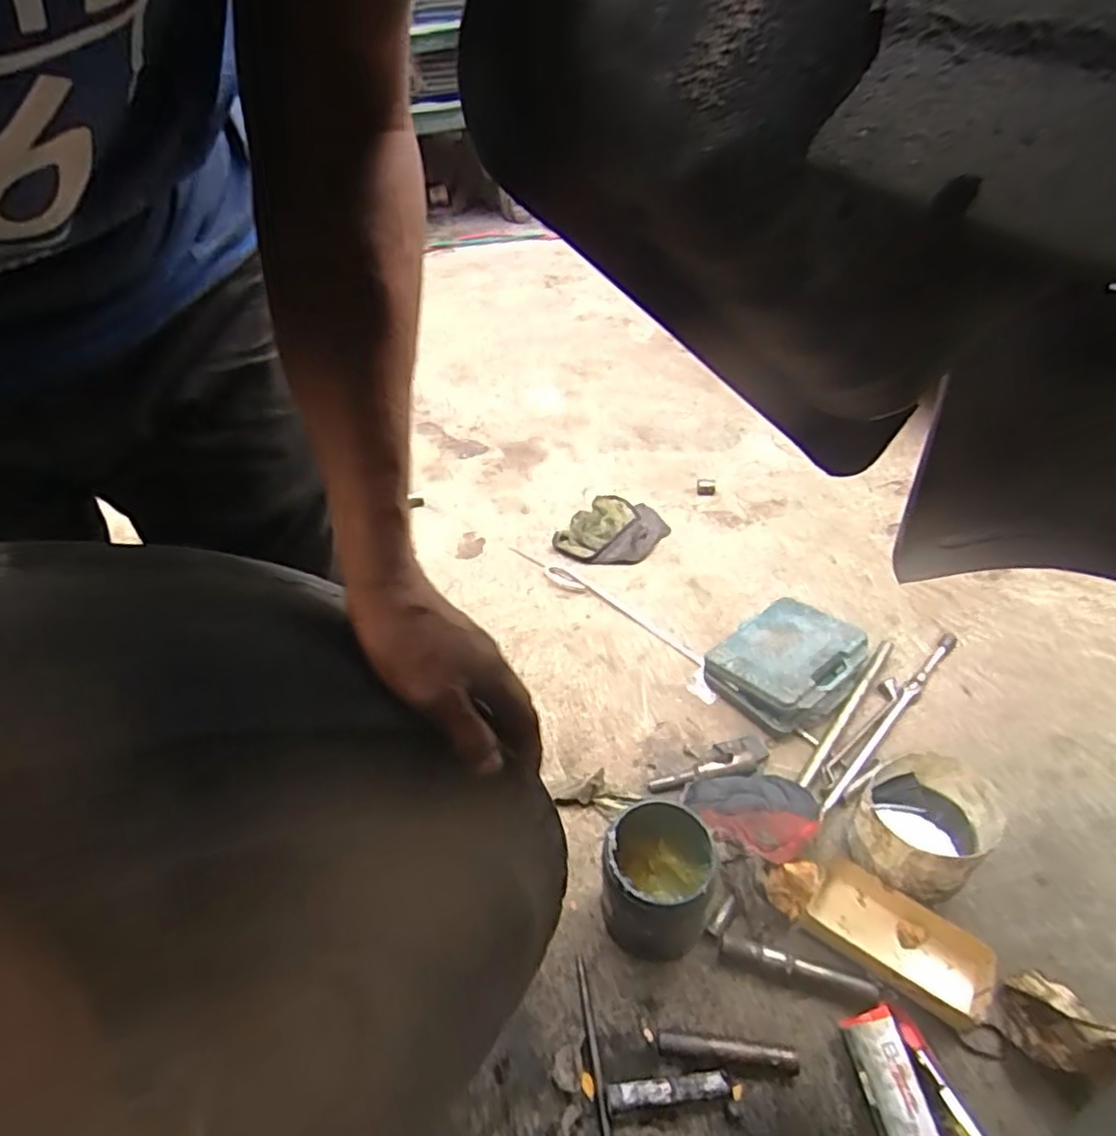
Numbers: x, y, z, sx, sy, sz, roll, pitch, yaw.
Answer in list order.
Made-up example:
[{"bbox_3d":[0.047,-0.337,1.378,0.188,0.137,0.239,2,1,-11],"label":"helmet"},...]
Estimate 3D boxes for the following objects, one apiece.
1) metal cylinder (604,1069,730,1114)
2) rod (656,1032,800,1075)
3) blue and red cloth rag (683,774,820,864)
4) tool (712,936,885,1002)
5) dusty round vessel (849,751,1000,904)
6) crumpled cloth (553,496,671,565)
[{"bbox_3d":[0.124,0.591,0.774,0.140,0.019,0.025,-5,45,-5],"label":"metal cylinder"},{"bbox_3d":[0.197,0.565,0.798,0.157,0.024,0.021,6,45,7],"label":"rod"},{"bbox_3d":[0.285,0.359,0.986,0.174,0.061,0.144,-6,45,-6],"label":"blue and red cloth rag"},{"bbox_3d":[0.300,0.503,0.859,0.189,0.023,0.026,13,46,13],"label":"tool"},{"bbox_3d":[0.494,0.349,0.936,0.179,0.158,0.159,-34,54,-30],"label":"dusty round vessel"},{"bbox_3d":[0.117,-0.081,1.461,0.193,0.042,0.206,27,50,25],"label":"crumpled cloth"}]

